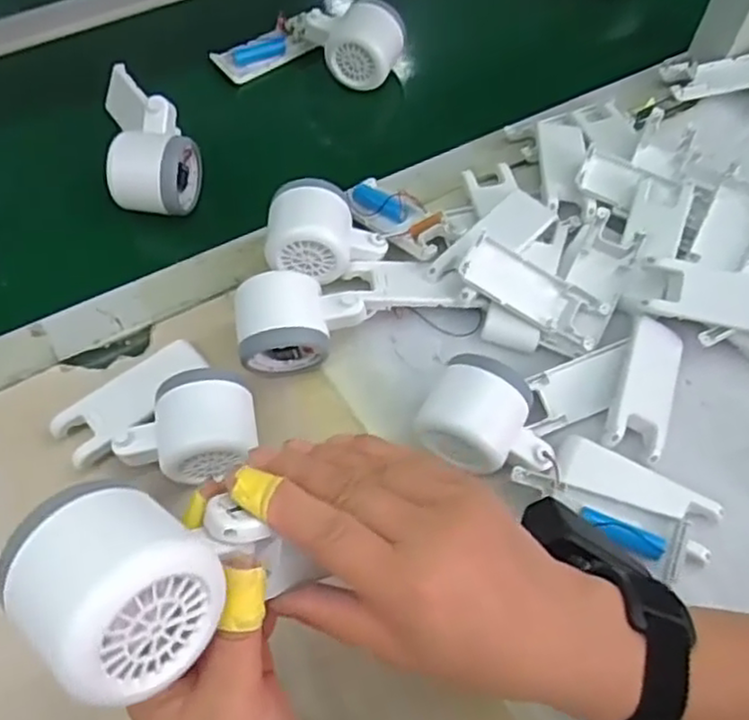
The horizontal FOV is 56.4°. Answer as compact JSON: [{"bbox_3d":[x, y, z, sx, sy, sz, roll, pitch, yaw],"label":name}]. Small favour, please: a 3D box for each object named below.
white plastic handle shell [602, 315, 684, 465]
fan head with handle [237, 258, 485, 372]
[{"bbox_3d":[0.181,0.017,0.463,0.037,0.013,0.098,20,64,8],"label":"white plastic handle shell"},{"bbox_3d":[-0.014,-0.039,0.477,0.160,0.051,0.061,-15,64,-9],"label":"fan head with handle"}]

